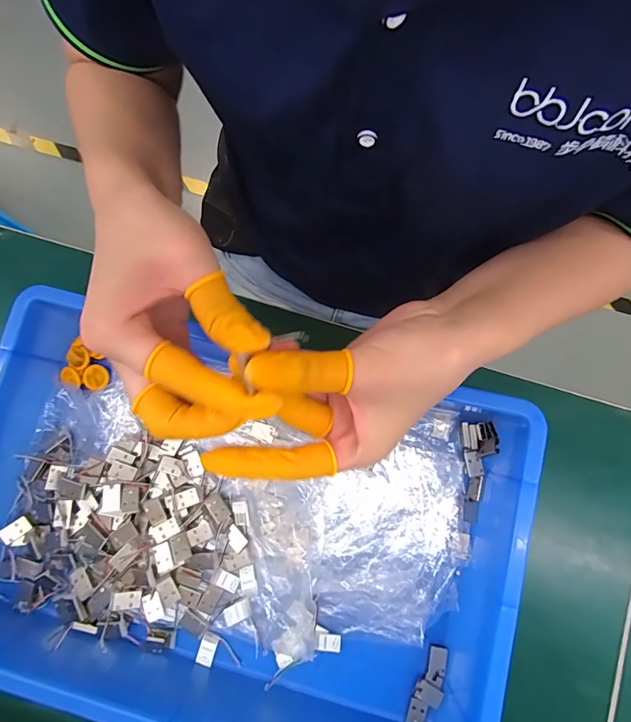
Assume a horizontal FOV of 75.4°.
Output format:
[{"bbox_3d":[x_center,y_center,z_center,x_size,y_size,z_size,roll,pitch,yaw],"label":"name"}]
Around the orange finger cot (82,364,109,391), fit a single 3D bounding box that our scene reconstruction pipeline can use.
[{"bbox_3d":[-0.177,0.013,0.328,0.019,0.004,0.020,1,88,-20],"label":"orange finger cot"}]

